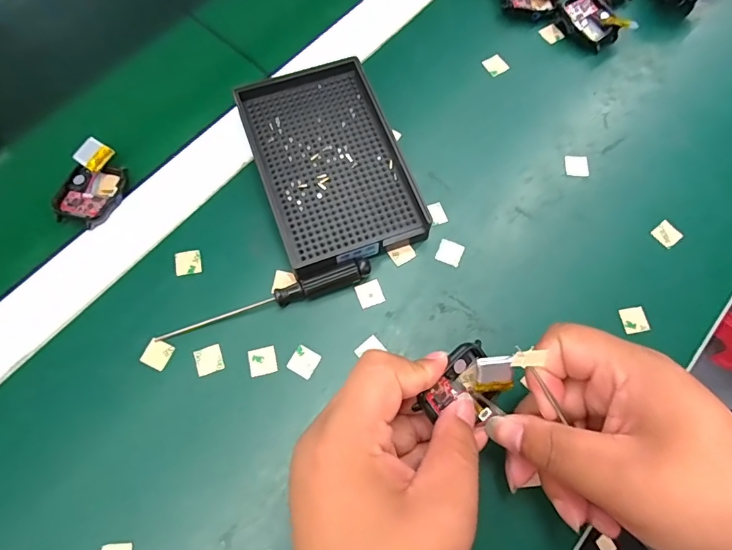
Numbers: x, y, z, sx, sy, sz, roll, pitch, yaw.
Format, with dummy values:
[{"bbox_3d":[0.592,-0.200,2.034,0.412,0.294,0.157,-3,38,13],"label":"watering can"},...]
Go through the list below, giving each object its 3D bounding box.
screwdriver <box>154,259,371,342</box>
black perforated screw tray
[{"bbox_3d":[-0.060,0.017,0.276,0.131,0.014,0.012,-17,70,-7],"label":"screwdriver"},{"bbox_3d":[-0.024,-0.075,0.305,0.091,0.026,0.141,-19,71,-8],"label":"black perforated screw tray"}]

